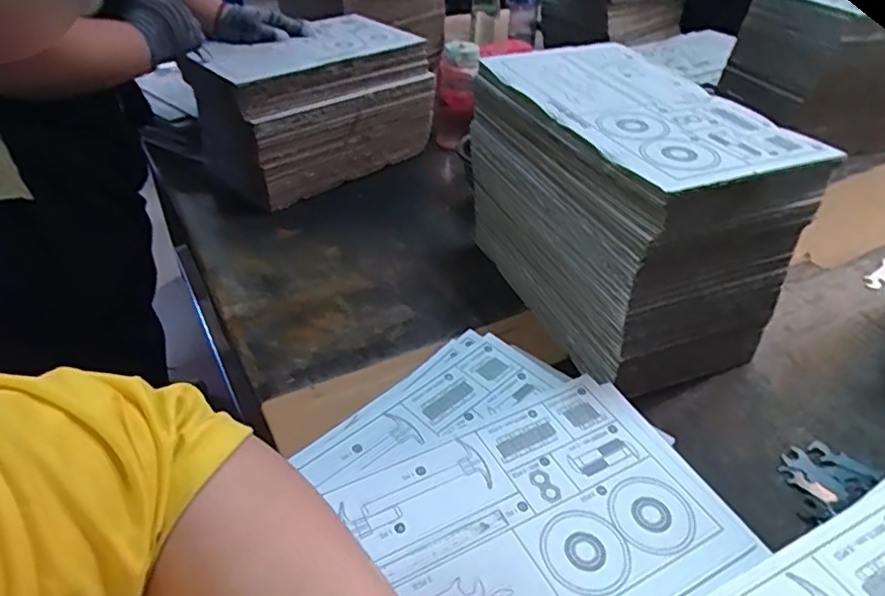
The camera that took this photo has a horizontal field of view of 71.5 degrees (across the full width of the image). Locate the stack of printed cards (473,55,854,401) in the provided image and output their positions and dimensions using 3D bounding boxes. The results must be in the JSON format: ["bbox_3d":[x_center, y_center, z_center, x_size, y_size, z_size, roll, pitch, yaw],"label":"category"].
[{"bbox_3d":[0.212,-0.110,0.795,0.223,0.300,0.375,-15,42,-20],"label":"stack of printed cards"}]

